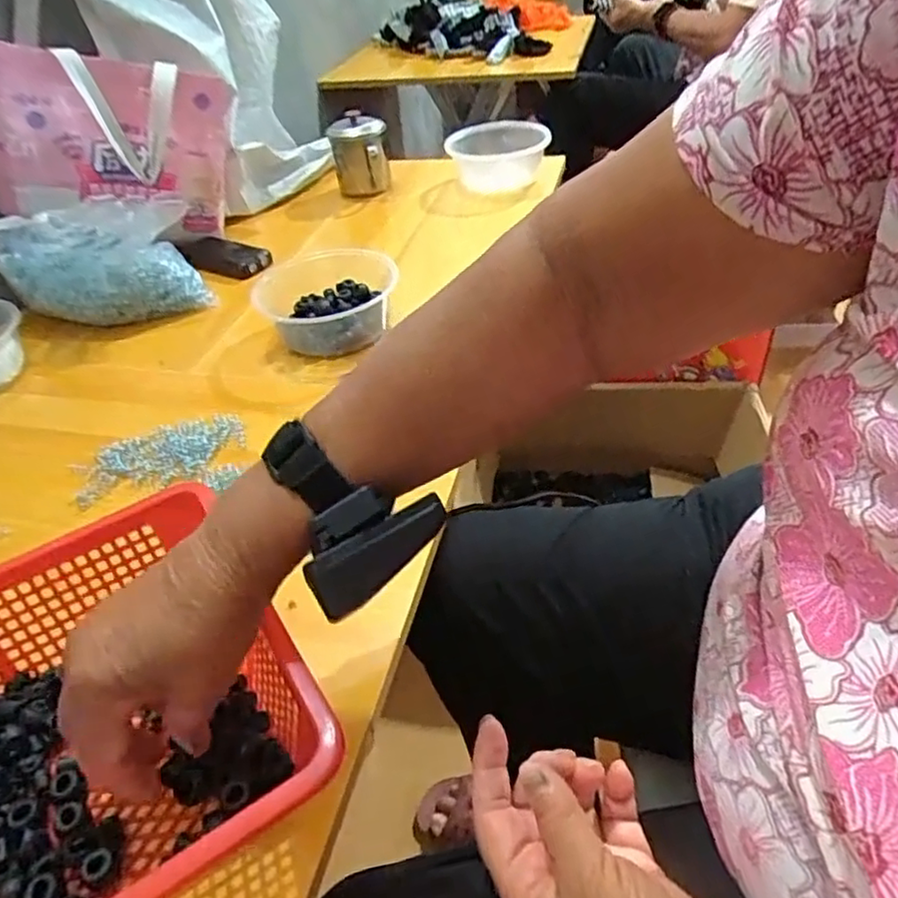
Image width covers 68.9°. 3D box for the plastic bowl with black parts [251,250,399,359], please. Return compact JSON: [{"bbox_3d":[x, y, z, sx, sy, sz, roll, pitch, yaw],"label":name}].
[{"bbox_3d":[-0.120,-0.143,0.672,0.139,0.069,0.133,-4,41,4],"label":"plastic bowl with black parts"}]

